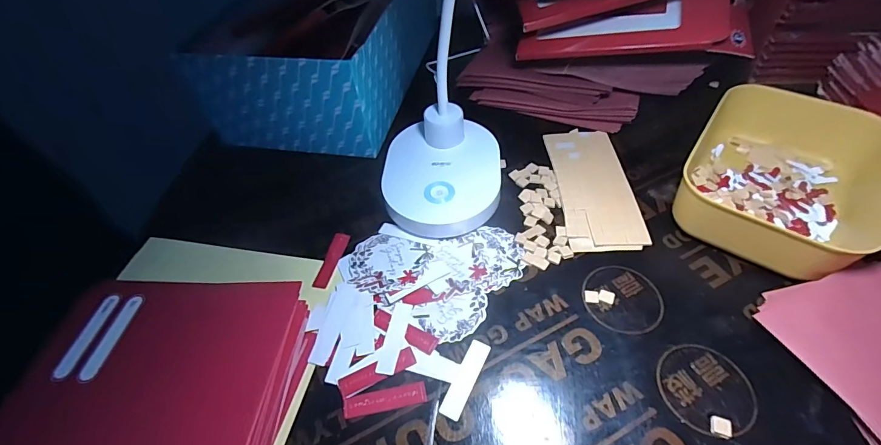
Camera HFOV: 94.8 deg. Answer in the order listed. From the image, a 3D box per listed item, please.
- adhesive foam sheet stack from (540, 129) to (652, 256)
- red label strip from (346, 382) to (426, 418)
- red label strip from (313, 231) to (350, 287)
[{"bbox_3d":[0.153,-0.041,0.411,0.071,0.009,0.162,-2,50,3],"label":"adhesive foam sheet stack"},{"bbox_3d":[-0.040,0.129,0.295,0.059,0.004,0.016,-10,50,-3],"label":"red label strip"},{"bbox_3d":[-0.101,0.034,0.379,0.015,0.004,0.062,7,51,11],"label":"red label strip"}]

